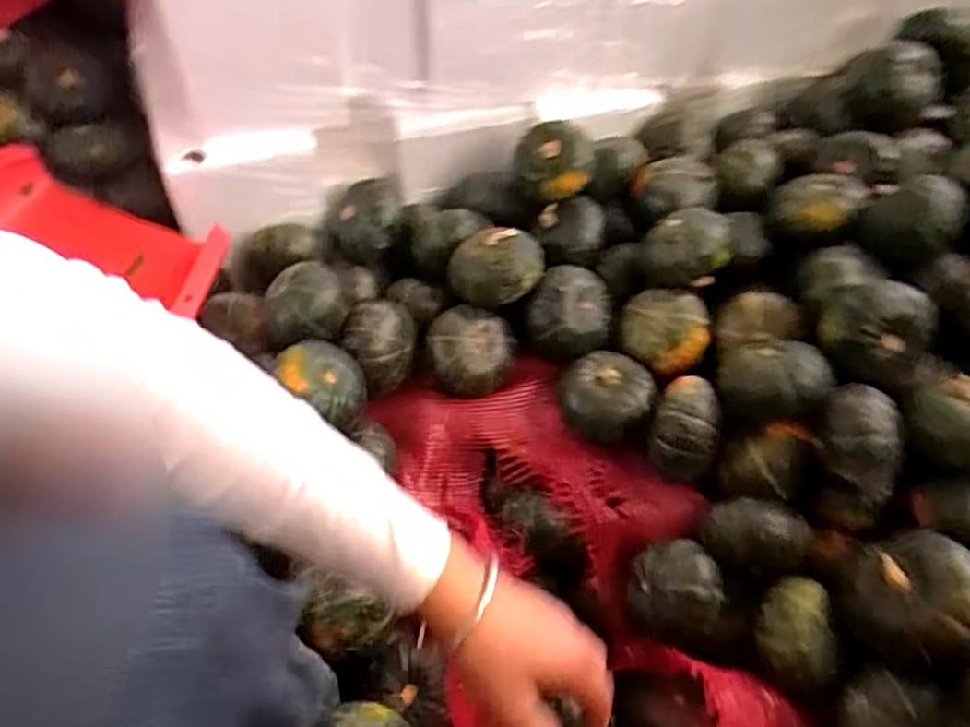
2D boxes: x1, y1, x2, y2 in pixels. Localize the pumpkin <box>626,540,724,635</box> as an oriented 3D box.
[{"bbox_3d":[0.169,0.199,0.639,0.074,0.065,0.059,13,49,8],"label":"pumpkin"}]

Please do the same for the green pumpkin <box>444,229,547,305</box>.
[{"bbox_3d":[0.014,-0.099,0.765,0.091,0.062,0.076,16,50,11],"label":"green pumpkin"}]

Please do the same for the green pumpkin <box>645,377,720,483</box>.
[{"bbox_3d":[0.193,0.058,0.684,0.066,0.065,0.075,22,51,16],"label":"green pumpkin"}]

